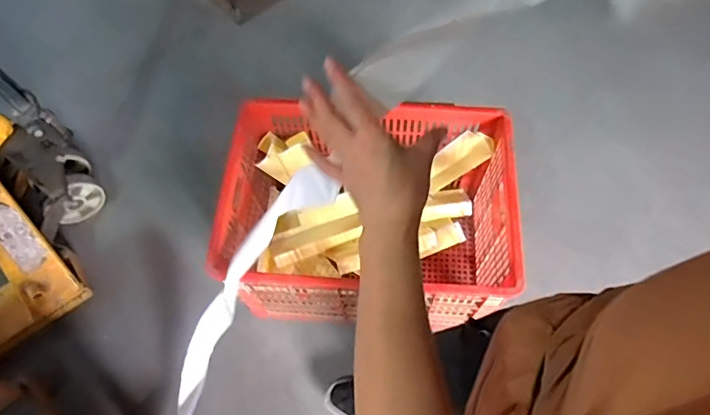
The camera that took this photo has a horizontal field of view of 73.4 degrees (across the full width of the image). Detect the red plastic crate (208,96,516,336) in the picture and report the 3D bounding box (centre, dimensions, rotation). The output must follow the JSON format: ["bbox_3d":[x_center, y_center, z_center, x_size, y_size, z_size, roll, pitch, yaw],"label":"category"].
[{"bbox_3d":[0.034,0.028,1.259,0.686,0.403,0.480,4,64,4],"label":"red plastic crate"}]

